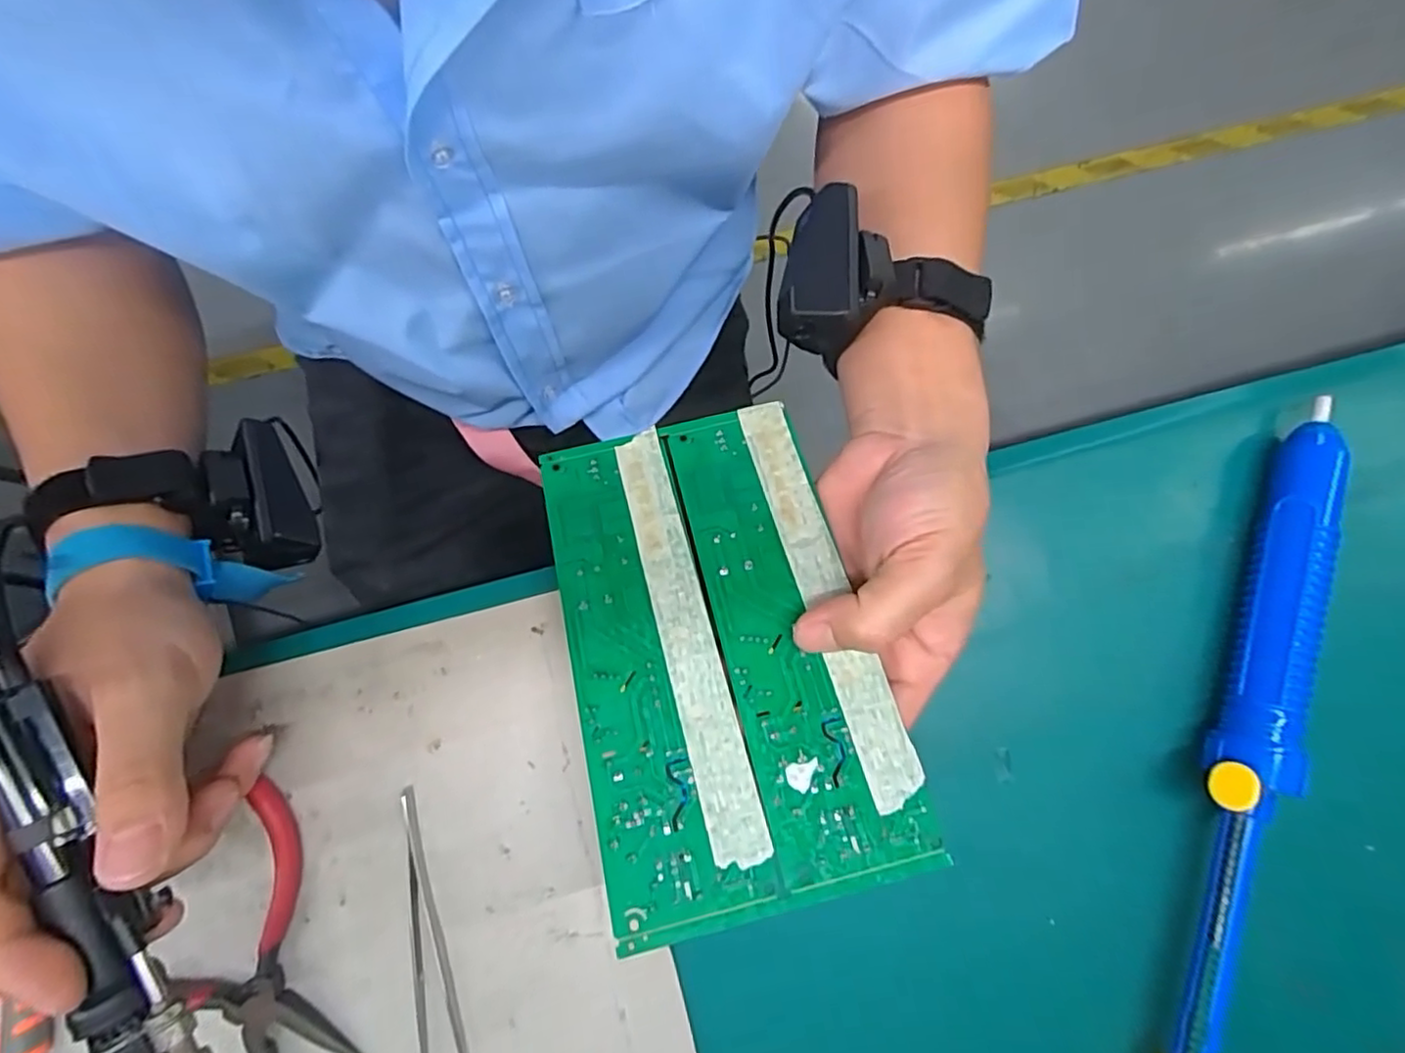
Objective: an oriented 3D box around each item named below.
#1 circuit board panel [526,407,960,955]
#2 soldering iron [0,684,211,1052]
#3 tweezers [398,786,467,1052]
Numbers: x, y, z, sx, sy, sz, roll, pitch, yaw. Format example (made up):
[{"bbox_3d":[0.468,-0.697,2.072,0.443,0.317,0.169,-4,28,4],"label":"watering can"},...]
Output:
[{"bbox_3d":[0.004,0.041,0.255,0.112,0.004,0.192,-13,65,-4],"label":"circuit board panel"},{"bbox_3d":[-0.183,0.125,0.202,0.028,0.020,0.205,-24,90,-5],"label":"soldering iron"},{"bbox_3d":[-0.114,0.174,0.266,0.019,0.005,0.127,-12,84,-3],"label":"tweezers"}]

